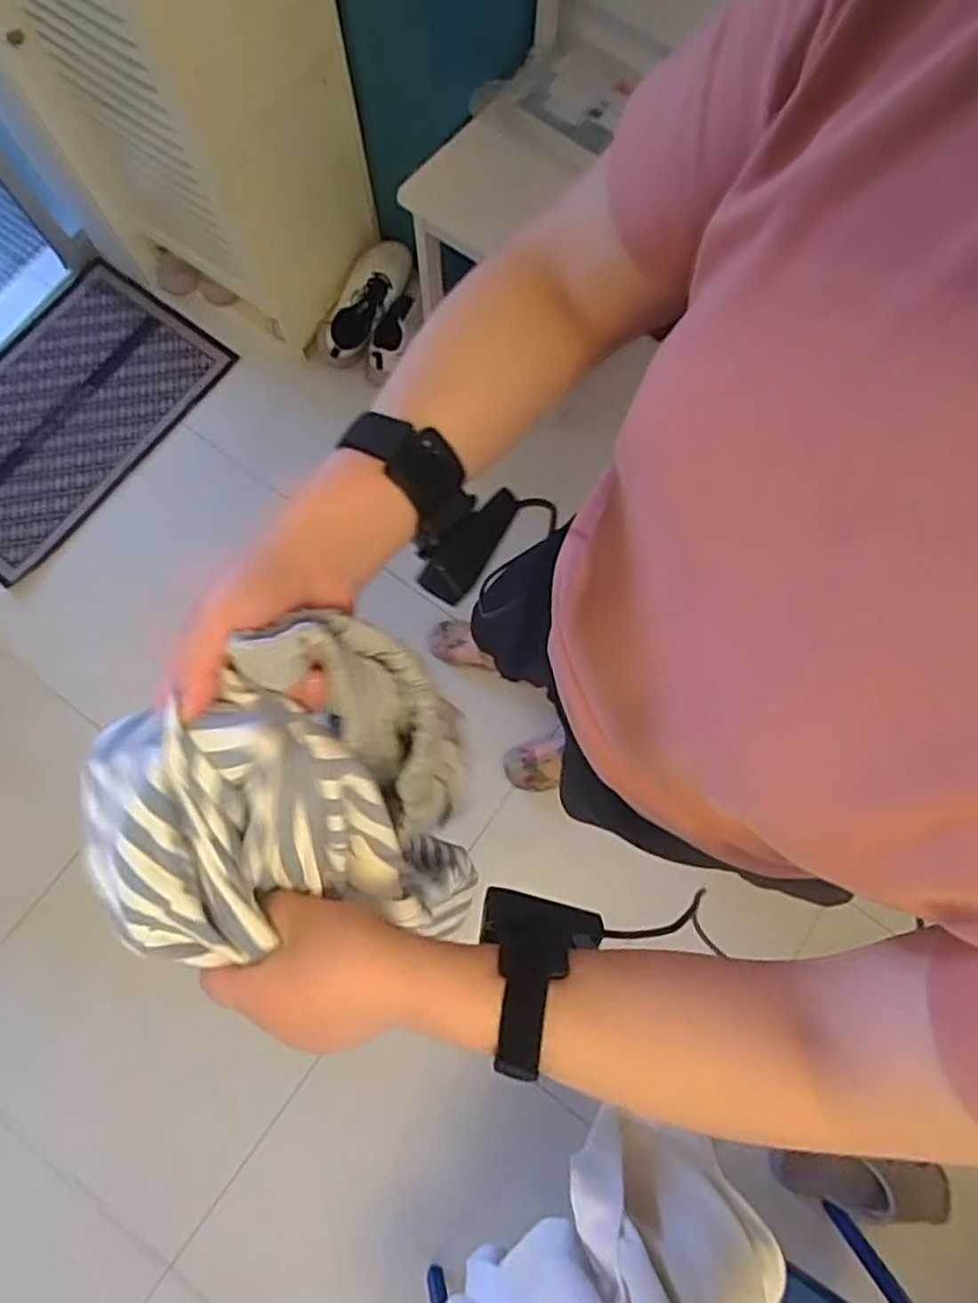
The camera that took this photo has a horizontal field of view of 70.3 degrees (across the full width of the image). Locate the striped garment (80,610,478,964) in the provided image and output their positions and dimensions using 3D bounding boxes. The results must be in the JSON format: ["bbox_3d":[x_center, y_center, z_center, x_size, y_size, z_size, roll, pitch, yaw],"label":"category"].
[{"bbox_3d":[-0.112,0.078,0.371,0.188,0.164,0.156,-5,79,-1],"label":"striped garment"}]

